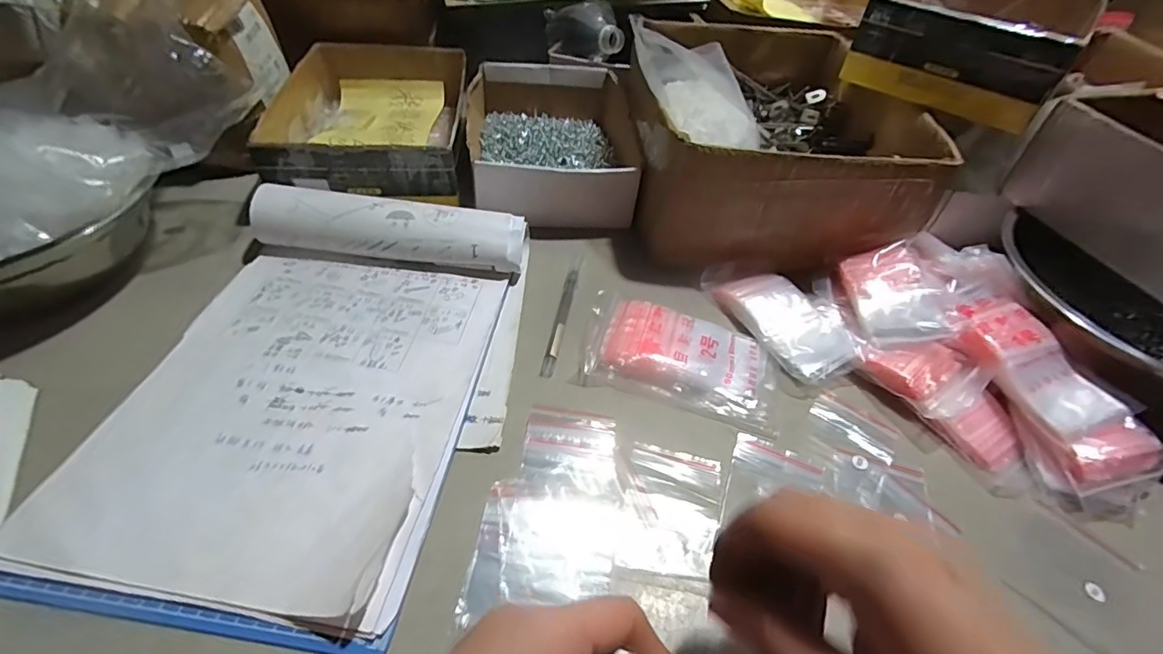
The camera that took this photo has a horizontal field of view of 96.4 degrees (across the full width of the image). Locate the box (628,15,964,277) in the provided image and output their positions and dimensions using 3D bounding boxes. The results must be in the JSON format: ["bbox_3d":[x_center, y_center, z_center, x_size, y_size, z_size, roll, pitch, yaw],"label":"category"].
[{"bbox_3d":[0.190,-0.209,0.556,0.271,0.104,0.334,1,46,-4],"label":"box"}]

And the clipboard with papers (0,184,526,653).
[{"bbox_3d":[-0.179,0.020,0.354,0.238,0.045,0.319,9,46,3],"label":"clipboard with papers"}]

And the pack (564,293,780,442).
[{"bbox_3d":[0.078,0.022,0.397,0.145,0.016,0.088,15,47,9],"label":"pack"}]

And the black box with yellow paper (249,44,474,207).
[{"bbox_3d":[-0.218,-0.227,0.560,0.185,0.058,0.267,-4,47,-9],"label":"black box with yellow paper"}]

